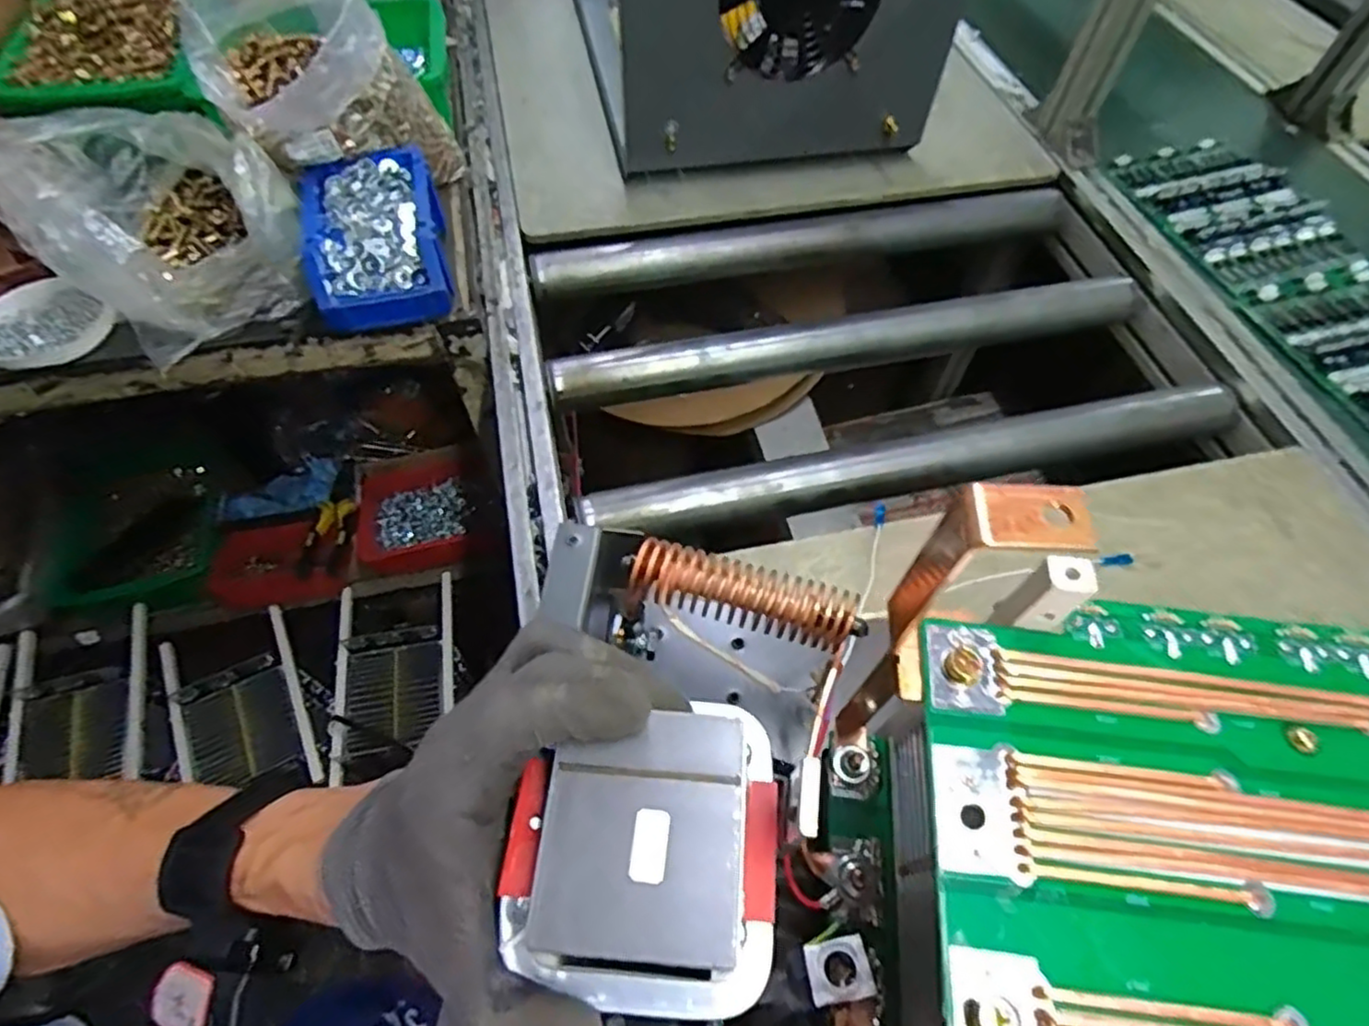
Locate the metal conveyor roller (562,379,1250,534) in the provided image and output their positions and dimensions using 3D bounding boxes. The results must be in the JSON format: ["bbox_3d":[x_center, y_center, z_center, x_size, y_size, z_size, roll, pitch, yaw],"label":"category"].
[{"bbox_3d":[0.204,-0.046,0.588,0.567,0.036,0.050,-11,59,-8],"label":"metal conveyor roller"}]

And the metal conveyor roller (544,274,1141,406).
[{"bbox_3d":[0.163,-0.169,0.665,0.581,0.036,0.046,-10,59,-7],"label":"metal conveyor roller"}]

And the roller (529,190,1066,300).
[{"bbox_3d":[0.132,-0.290,0.741,0.581,0.046,0.043,-11,59,-7],"label":"roller"}]

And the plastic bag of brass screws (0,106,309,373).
[{"bbox_3d":[-0.436,-0.243,0.572,0.233,0.100,0.158,35,64,18],"label":"plastic bag of brass screws"}]

